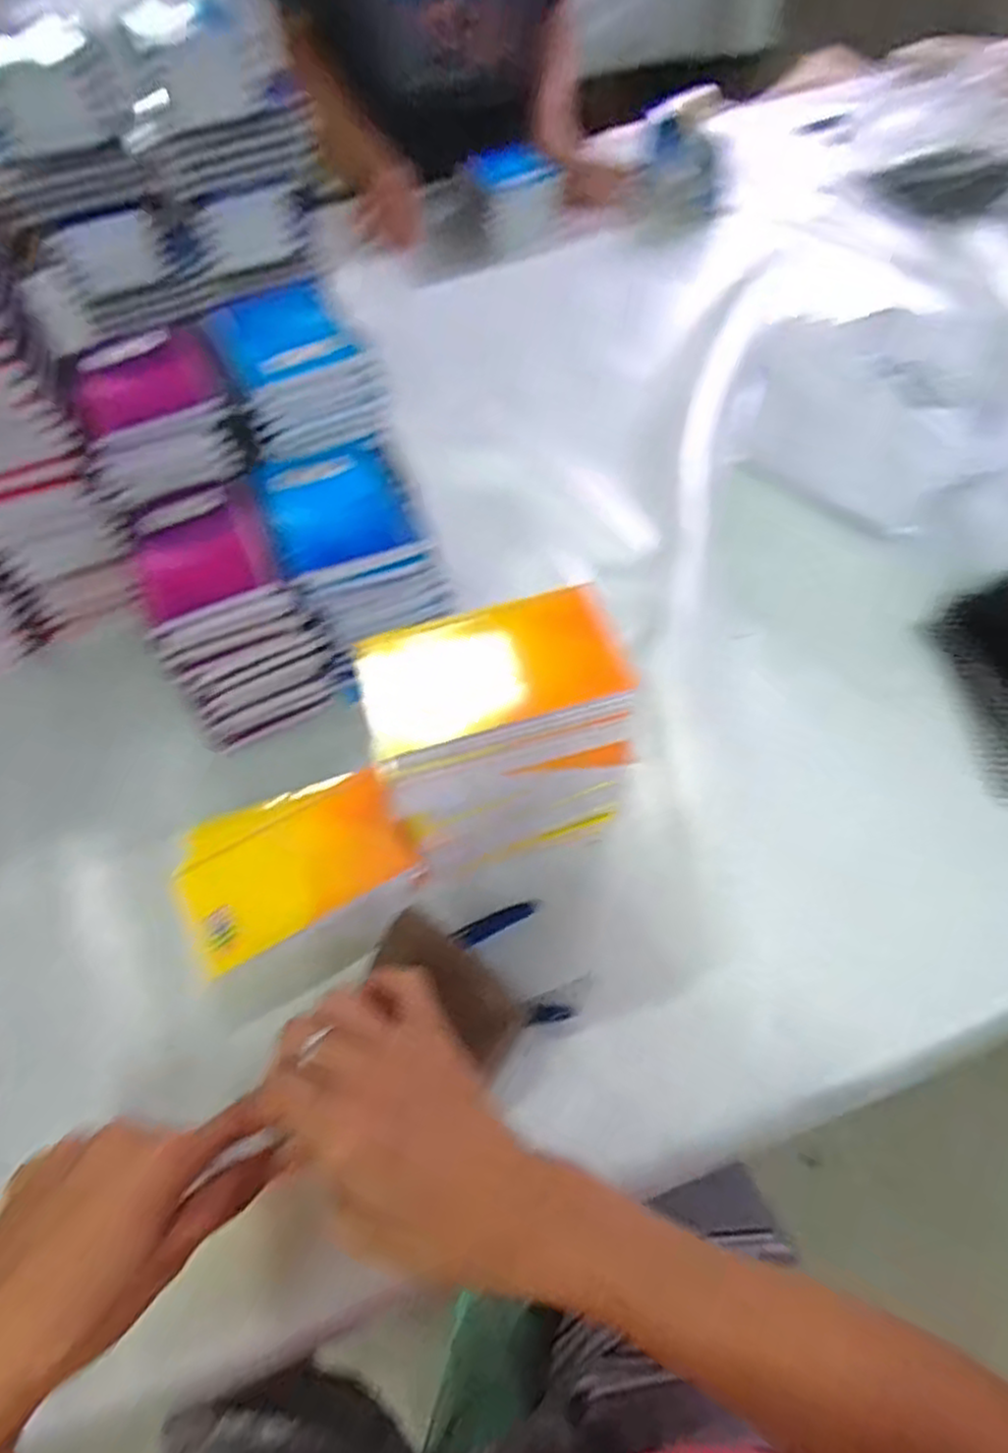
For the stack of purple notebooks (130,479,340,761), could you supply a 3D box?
[{"bbox_3d":[-0.202,-0.084,0.545,0.096,0.110,0.148,-25,56,-13],"label":"stack of purple notebooks"}]

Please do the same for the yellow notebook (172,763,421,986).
[{"bbox_3d":[-0.131,0.080,0.453,0.133,0.015,0.090,-31,69,-10],"label":"yellow notebook"}]

